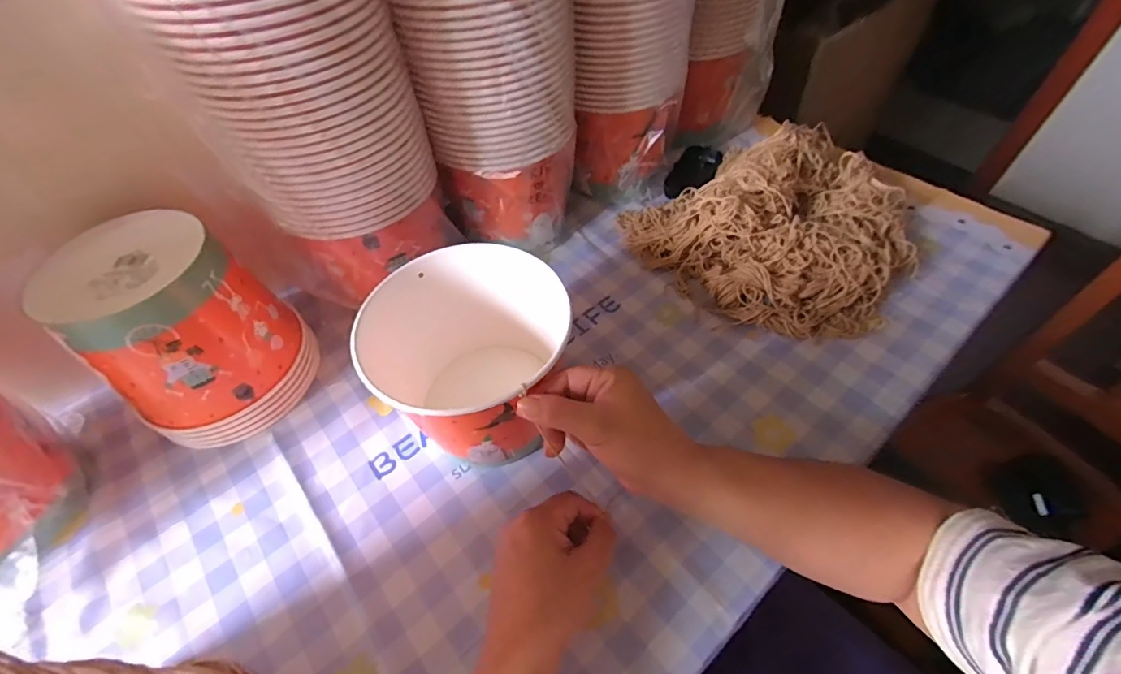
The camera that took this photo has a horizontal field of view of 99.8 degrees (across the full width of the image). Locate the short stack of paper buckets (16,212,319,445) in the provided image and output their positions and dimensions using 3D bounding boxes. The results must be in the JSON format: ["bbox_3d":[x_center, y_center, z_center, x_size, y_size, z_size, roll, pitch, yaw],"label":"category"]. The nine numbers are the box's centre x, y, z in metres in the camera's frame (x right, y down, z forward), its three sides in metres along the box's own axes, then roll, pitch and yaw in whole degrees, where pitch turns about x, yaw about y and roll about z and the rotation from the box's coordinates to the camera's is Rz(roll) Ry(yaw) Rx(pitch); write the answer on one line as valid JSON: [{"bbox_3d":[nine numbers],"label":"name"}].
[{"bbox_3d":[-0.330,-0.004,0.428,0.146,0.164,0.131,-28,56,-16],"label":"short stack of paper buckets"}]

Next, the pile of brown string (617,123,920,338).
[{"bbox_3d":[0.257,-0.140,0.540,0.288,0.075,0.281,-34,58,-20],"label":"pile of brown string"}]

